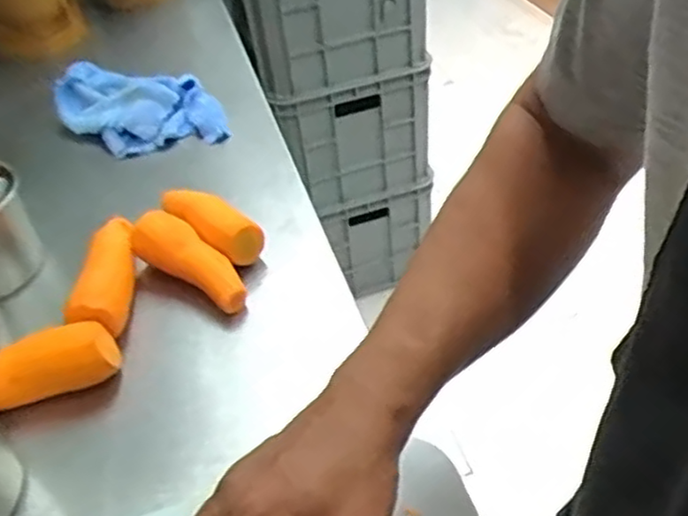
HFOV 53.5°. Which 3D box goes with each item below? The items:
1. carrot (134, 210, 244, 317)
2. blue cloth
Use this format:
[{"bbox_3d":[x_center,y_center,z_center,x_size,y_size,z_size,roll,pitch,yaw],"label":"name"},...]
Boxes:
[{"bbox_3d":[-0.130,0.003,0.586,0.123,0.031,0.041,35,55,20],"label":"carrot"},{"bbox_3d":[-0.230,-0.174,0.786,0.198,0.063,0.110,13,46,22],"label":"blue cloth"}]

